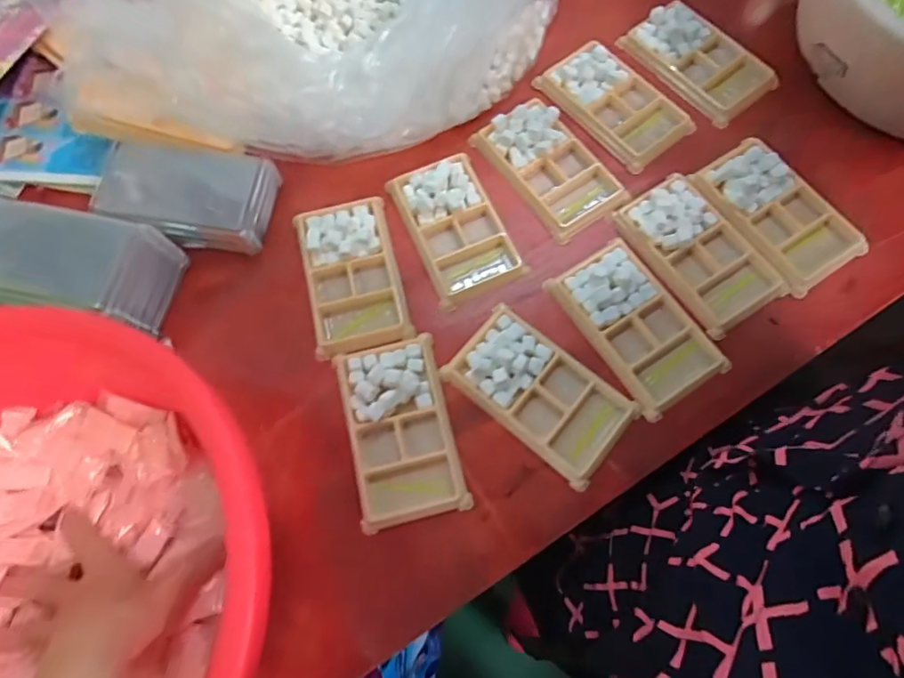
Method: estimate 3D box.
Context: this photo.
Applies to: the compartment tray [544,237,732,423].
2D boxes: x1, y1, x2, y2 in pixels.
[{"bbox_3d":[0.148,-0.014,0.422,0.079,0.019,0.135,-32,73,-9],"label":"compartment tray"}]

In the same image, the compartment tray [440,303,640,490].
[{"bbox_3d":[0.068,0.039,0.407,0.133,0.018,0.076,38,76,14],"label":"compartment tray"}]

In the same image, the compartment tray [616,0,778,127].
[{"bbox_3d":[0.234,-0.269,0.504,0.070,0.017,0.134,-39,74,-11],"label":"compartment tray"}]

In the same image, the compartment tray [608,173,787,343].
[{"bbox_3d":[0.204,-0.075,0.442,0.081,0.015,0.135,-33,73,-9],"label":"compartment tray"}]

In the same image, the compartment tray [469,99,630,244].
[{"bbox_3d":[0.087,-0.155,0.484,0.076,0.027,0.135,-33,74,-9],"label":"compartment tray"}]

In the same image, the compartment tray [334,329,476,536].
[{"bbox_3d":[-0.041,0.066,0.402,0.077,0.015,0.135,-14,71,-3],"label":"compartment tray"}]

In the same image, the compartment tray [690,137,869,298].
[{"bbox_3d":[0.275,-0.110,0.450,0.084,0.019,0.135,-33,73,-9],"label":"compartment tray"}]

